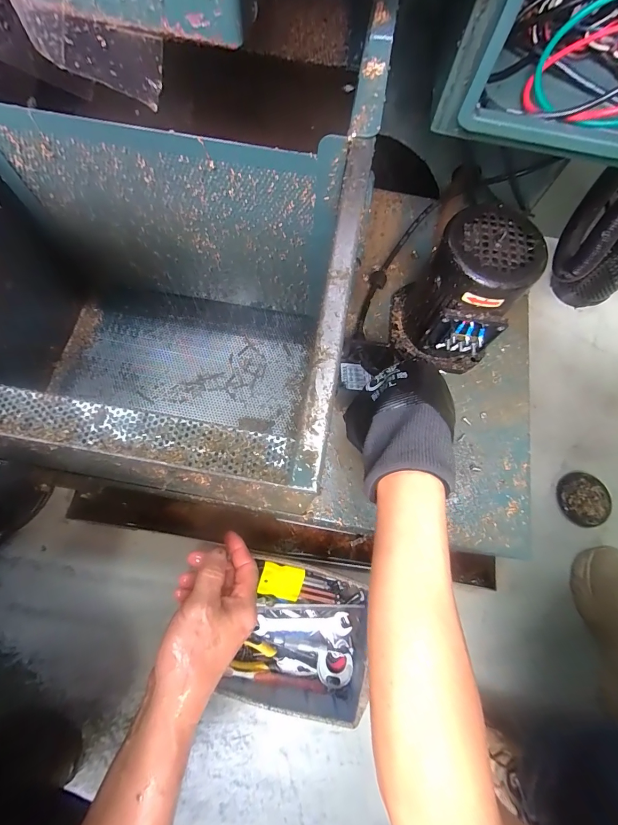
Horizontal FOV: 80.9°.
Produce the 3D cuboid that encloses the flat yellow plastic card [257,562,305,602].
[{"bbox_3d":[-0.044,0.270,0.577,0.067,0.006,0.051,17,83,-4],"label":"flat yellow plastic card"}]

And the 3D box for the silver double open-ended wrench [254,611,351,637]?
[{"bbox_3d":[-0.009,0.345,0.588,0.146,0.010,0.033,-1,72,-2],"label":"silver double open-ended wrench"}]

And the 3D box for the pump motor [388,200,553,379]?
[{"bbox_3d":[0.166,-0.130,0.409,0.111,0.148,0.120,4,72,-2],"label":"pump motor"}]

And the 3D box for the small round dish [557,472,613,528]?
[{"bbox_3d":[0.510,0.159,0.668,0.082,0.022,0.094,-14,73,-6],"label":"small round dish"}]

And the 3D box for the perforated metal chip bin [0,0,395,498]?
[{"bbox_3d":[-0.140,-0.099,0.348,0.349,0.264,0.308,8,72,-1],"label":"perforated metal chip bin"}]

